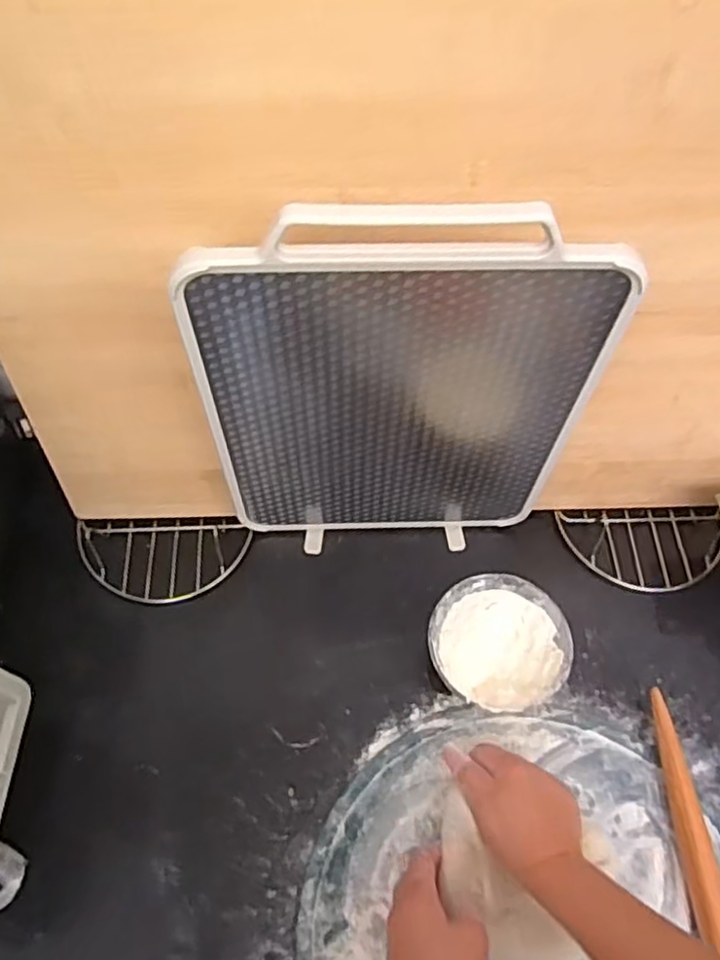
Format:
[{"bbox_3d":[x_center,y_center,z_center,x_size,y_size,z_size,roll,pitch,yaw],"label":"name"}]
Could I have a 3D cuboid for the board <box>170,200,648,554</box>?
[{"bbox_3d":[0.028,-0.049,0.529,0.280,0.382,0.018,-2,60,-2],"label":"board"}]

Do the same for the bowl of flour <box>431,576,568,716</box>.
[{"bbox_3d":[0.122,0.150,0.612,0.117,0.050,0.114,0,60,-1],"label":"bowl of flour"}]

